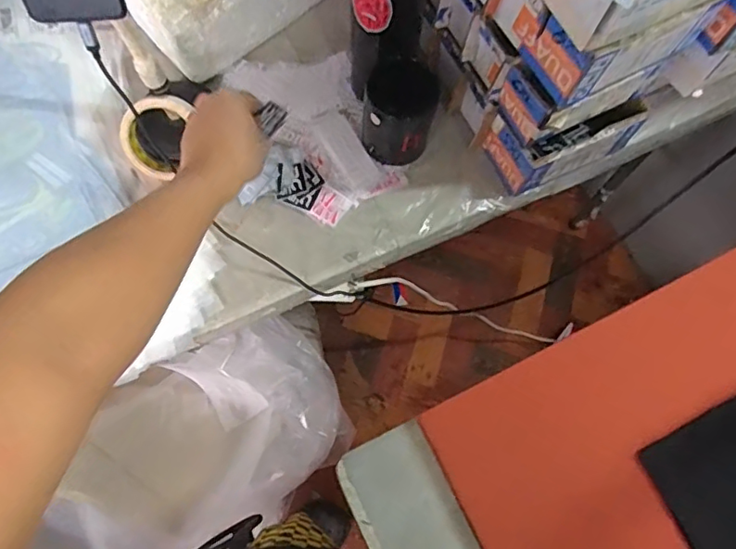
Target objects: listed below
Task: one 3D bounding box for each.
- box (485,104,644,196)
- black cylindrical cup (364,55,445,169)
[{"bbox_3d":[0.223,-0.158,0.632,0.155,0.075,0.076,-22,74,-9],"label":"box"},{"bbox_3d":[0.040,-0.179,0.623,0.087,0.097,0.076,9,72,1],"label":"black cylindrical cup"}]

